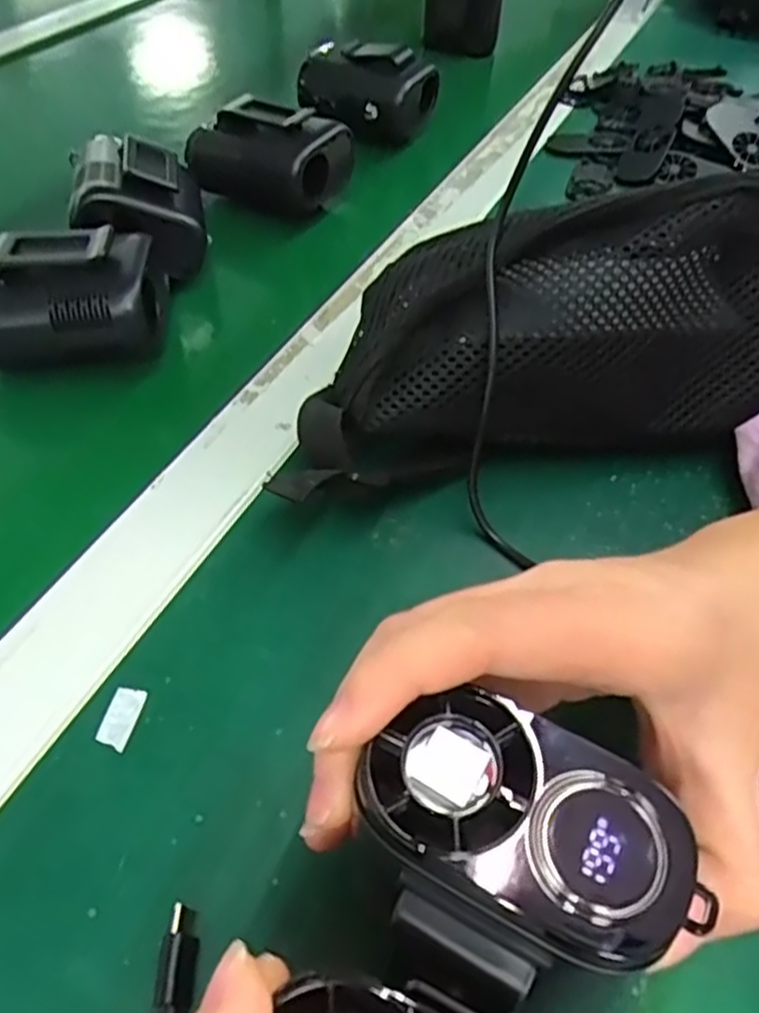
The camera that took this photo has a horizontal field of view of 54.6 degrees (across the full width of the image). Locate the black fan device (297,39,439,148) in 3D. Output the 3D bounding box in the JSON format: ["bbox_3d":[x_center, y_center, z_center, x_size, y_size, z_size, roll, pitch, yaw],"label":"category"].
[{"bbox_3d":[-0.008,-0.285,0.509,0.091,0.057,0.043,4,49,1],"label":"black fan device"}]

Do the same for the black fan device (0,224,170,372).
[{"bbox_3d":[-0.145,-0.098,0.339,0.084,0.044,0.051,-6,49,-7],"label":"black fan device"}]

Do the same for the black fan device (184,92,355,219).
[{"bbox_3d":[-0.068,-0.211,0.440,0.087,0.048,0.054,17,50,13],"label":"black fan device"}]

